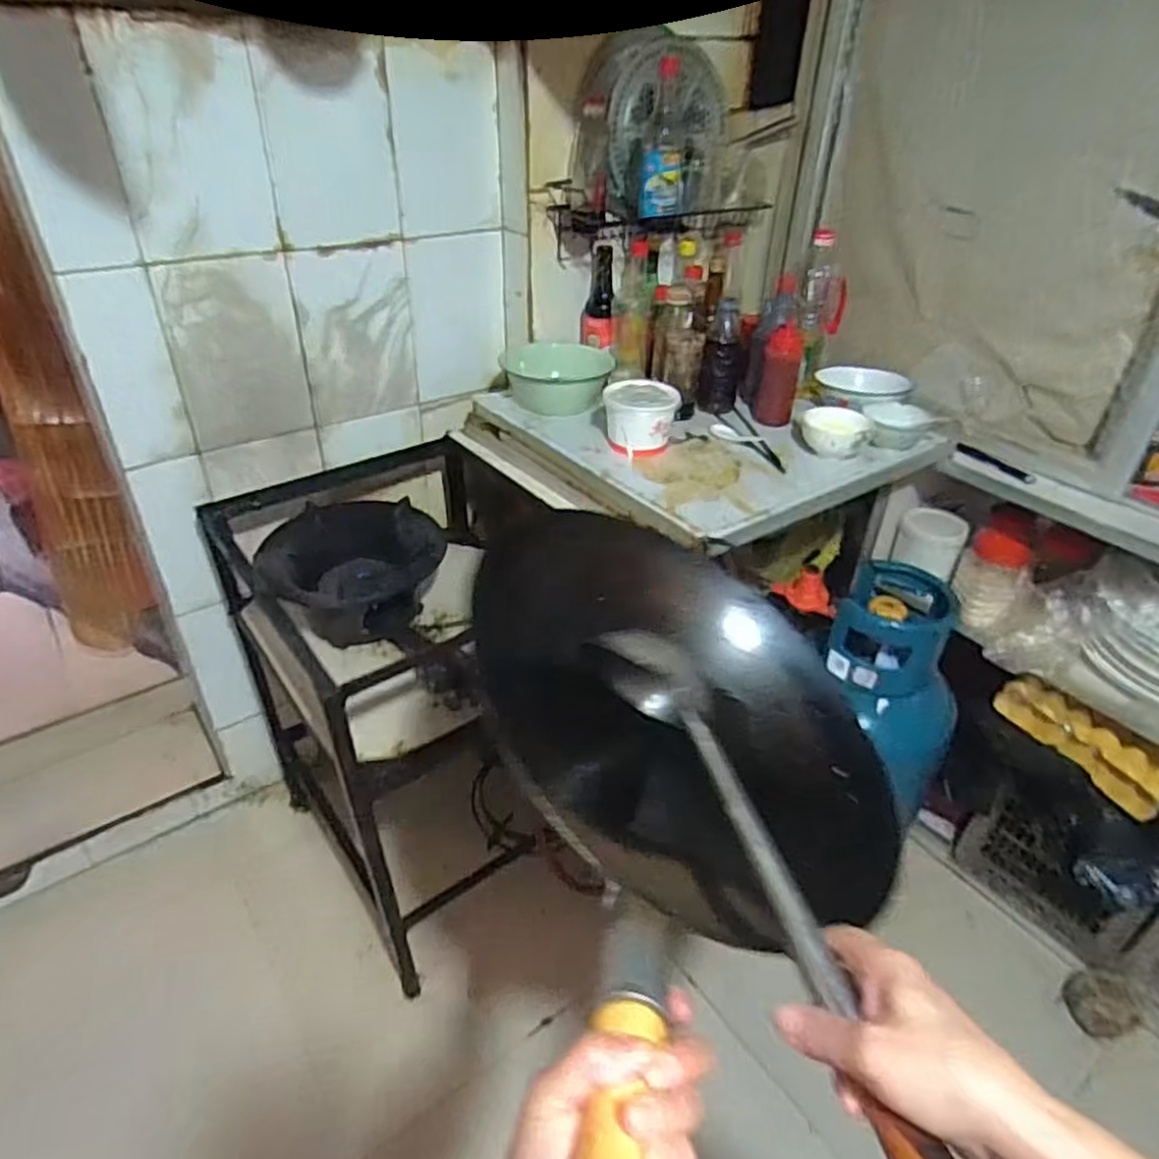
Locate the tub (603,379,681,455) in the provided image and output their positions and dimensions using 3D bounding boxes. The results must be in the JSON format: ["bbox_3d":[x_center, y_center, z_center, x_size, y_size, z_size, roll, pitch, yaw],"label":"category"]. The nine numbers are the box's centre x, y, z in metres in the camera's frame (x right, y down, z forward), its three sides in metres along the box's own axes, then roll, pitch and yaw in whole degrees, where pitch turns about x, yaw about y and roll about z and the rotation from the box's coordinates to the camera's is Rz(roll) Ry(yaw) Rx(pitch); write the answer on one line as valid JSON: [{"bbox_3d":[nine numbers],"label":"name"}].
[{"bbox_3d":[0.098,-0.265,1.207,0.113,0.084,0.116,1,35,-2],"label":"tub"}]

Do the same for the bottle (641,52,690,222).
[{"bbox_3d":[0.150,-0.727,1.241,0.081,0.221,0.076,7,35,6],"label":"bottle"}]

